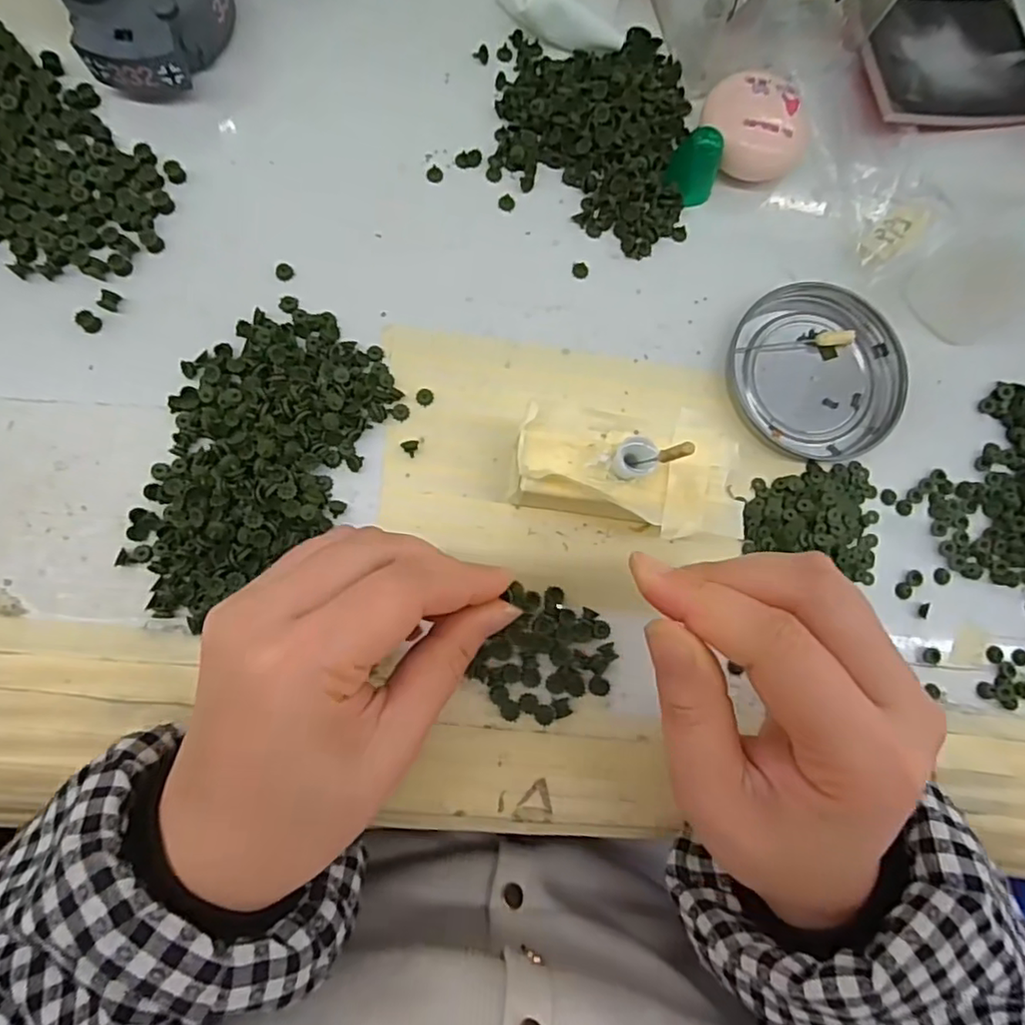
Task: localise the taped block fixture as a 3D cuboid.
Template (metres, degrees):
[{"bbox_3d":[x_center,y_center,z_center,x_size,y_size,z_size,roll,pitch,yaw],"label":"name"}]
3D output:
[{"bbox_3d":[0.043,-0.015,0.247,0.085,0.036,0.046,7,82,-4],"label":"taped block fixture"}]

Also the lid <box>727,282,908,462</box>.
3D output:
[{"bbox_3d":[0.136,-0.062,0.275,0.074,0.008,0.079,1,82,-5],"label":"lid"}]

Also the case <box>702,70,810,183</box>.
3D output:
[{"bbox_3d":[0.108,-0.175,0.279,0.043,0.019,0.040,1,82,-5],"label":"case"}]

